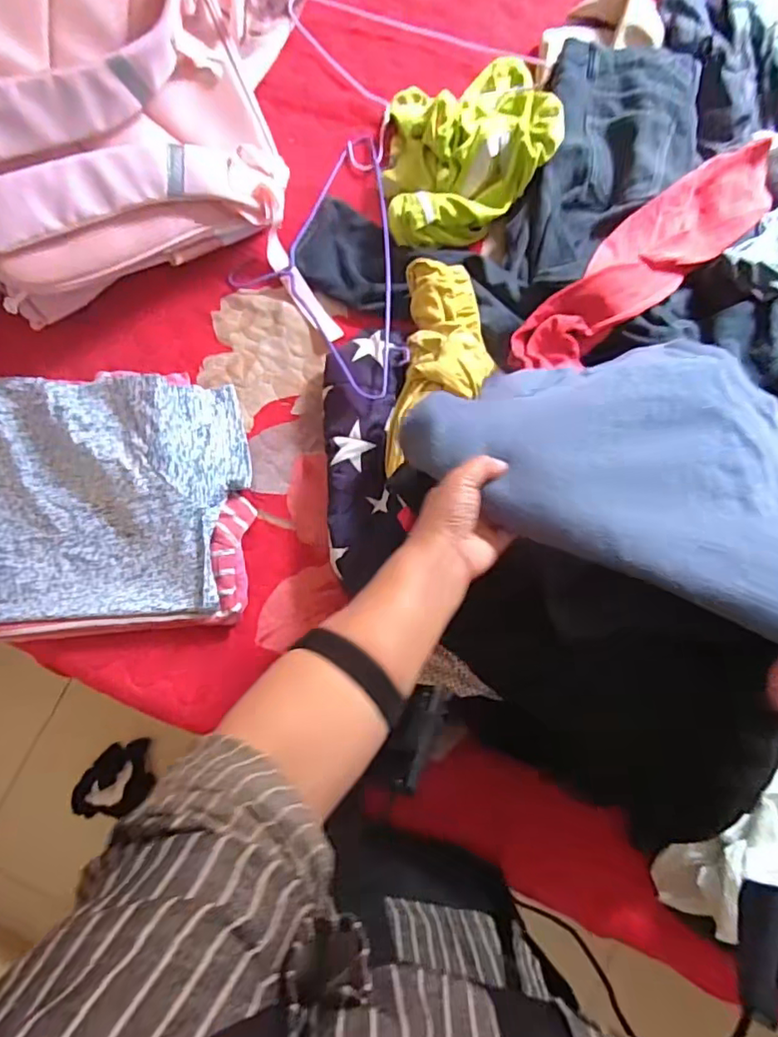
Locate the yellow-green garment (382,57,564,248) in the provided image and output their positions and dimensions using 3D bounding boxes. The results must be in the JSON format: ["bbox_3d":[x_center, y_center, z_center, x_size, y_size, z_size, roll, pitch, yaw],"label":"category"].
[{"bbox_3d":[0.104,-0.512,0.793,0.225,0.109,0.281,-6,83,-2],"label":"yellow-green garment"}]

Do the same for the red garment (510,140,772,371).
[{"bbox_3d":[0.329,-0.332,0.726,0.452,0.053,0.116,-40,85,-6],"label":"red garment"}]

